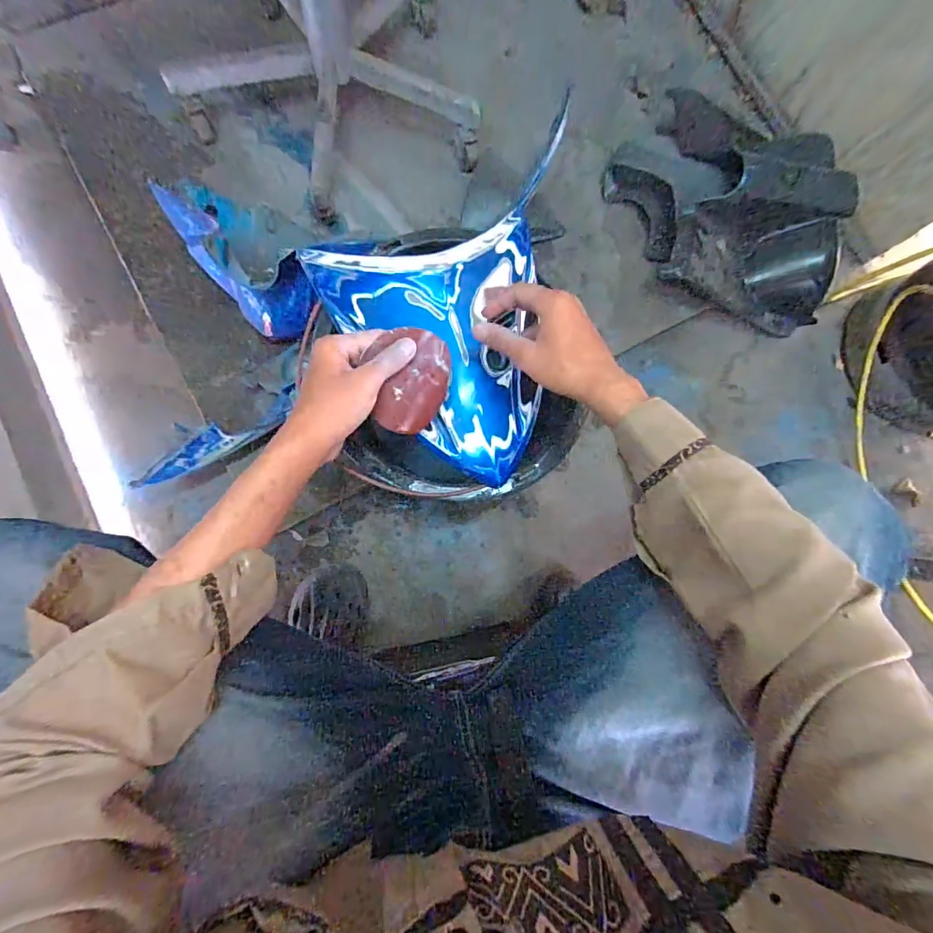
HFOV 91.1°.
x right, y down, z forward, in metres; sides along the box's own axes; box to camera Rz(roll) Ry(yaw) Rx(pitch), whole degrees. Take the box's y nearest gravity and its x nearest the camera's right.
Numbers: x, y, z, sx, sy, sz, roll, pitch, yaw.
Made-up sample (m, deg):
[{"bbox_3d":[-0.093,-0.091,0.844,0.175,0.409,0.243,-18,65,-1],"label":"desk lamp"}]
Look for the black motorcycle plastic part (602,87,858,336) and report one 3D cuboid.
[{"bbox_3d":[0.457,-0.435,0.781,0.455,0.133,0.258,42,81,2],"label":"black motorcycle plastic part"}]

